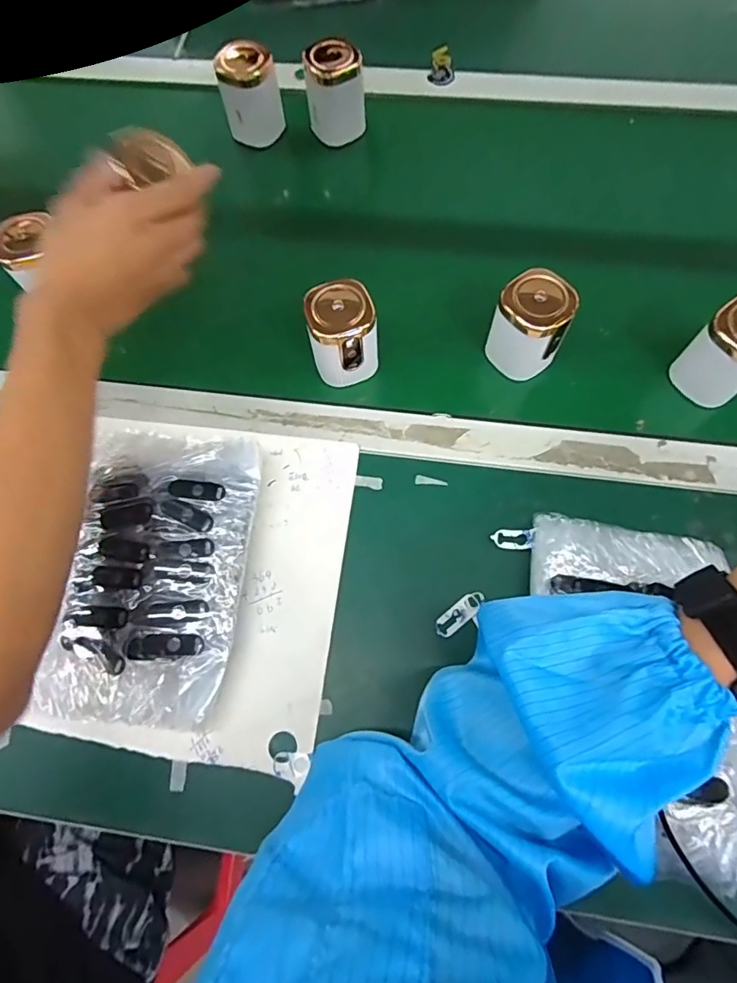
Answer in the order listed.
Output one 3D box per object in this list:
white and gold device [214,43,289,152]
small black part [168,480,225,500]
[{"bbox_3d":[-0.123,-0.426,0.561,0.063,0.072,0.063,-12,70,-2],"label":"white and gold device"},{"bbox_3d":[-0.128,0.000,0.391,0.040,0.009,0.014,2,70,3],"label":"small black part"}]

